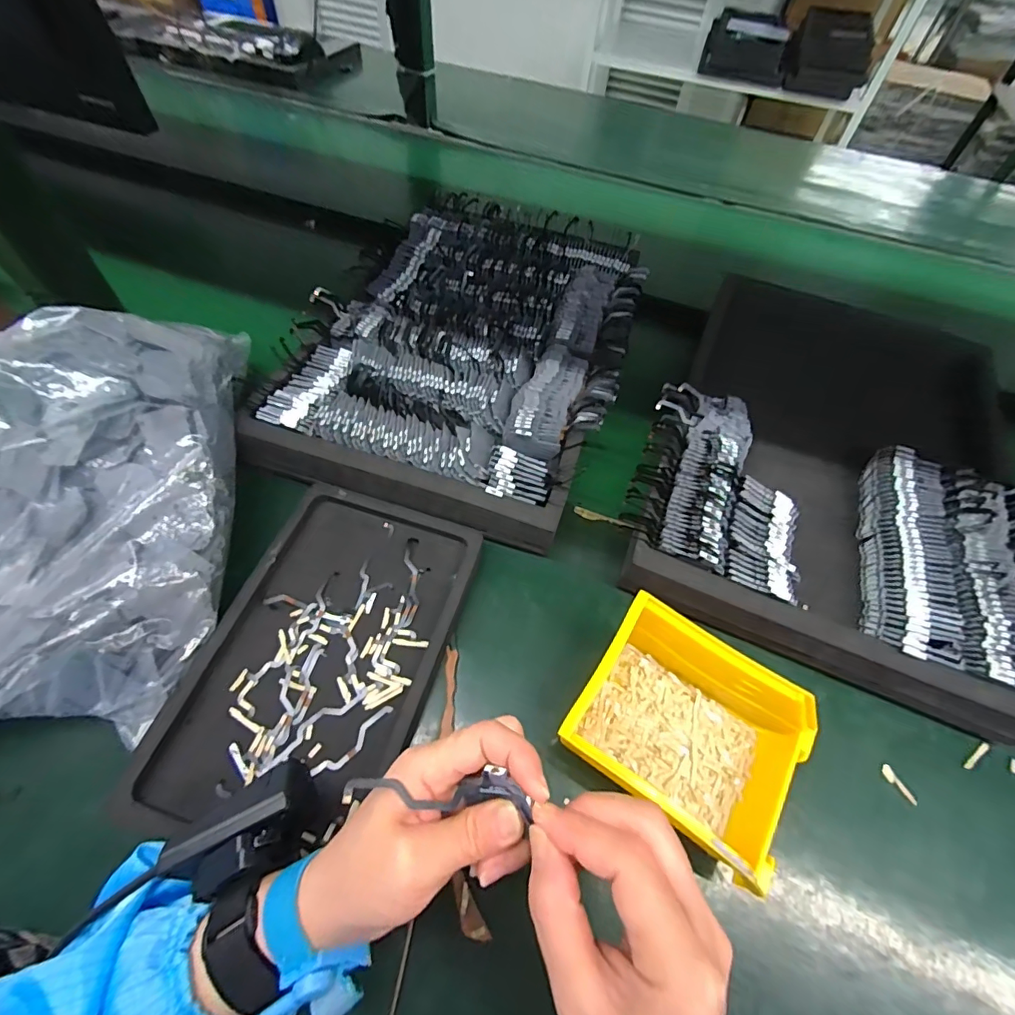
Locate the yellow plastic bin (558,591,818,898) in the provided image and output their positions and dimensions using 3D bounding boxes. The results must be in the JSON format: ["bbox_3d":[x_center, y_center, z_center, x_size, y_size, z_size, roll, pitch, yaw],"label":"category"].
[{"bbox_3d":[0.114,0.144,0.307,0.136,0.075,0.103,31,60,15],"label":"yellow plastic bin"}]

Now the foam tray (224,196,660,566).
[{"bbox_3d":[-0.037,-0.173,0.511,0.306,0.065,0.427,16,57,6],"label":"foam tray"}]

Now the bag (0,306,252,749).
[{"bbox_3d":[-0.351,-0.013,0.349,0.270,0.127,0.322,-2,57,-6],"label":"bag"}]

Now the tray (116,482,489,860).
[{"bbox_3d":[-0.133,0.105,0.346,0.161,0.026,0.245,17,57,7],"label":"tray"}]

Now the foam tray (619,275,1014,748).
[{"bbox_3d":[0.309,-0.065,0.459,0.323,0.063,0.463,21,58,10],"label":"foam tray"}]

